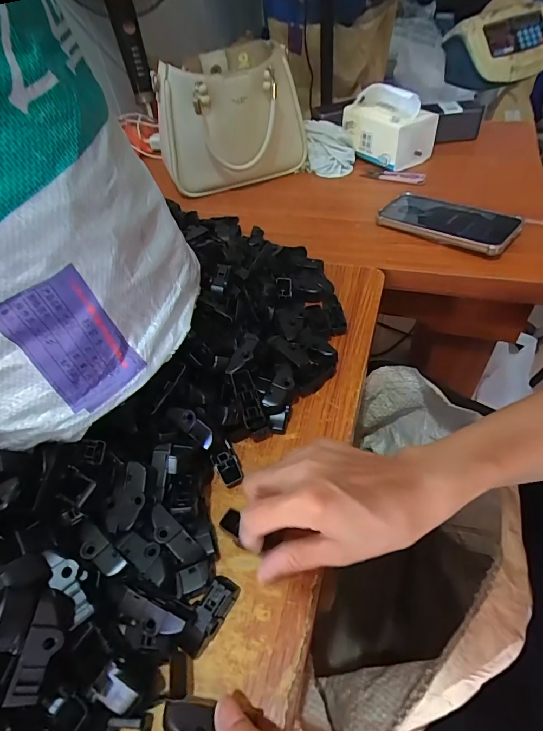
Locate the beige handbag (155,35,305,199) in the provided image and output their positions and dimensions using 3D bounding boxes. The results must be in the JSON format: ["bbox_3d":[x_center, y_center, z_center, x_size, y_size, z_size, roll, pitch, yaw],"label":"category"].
[{"bbox_3d":[-0.070,-0.399,0.658,0.225,0.170,0.150,-19,50,-10],"label":"beige handbag"}]

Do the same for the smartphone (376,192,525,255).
[{"bbox_3d":[0.230,-0.192,0.529,0.167,0.013,0.079,29,61,32],"label":"smartphone"}]

